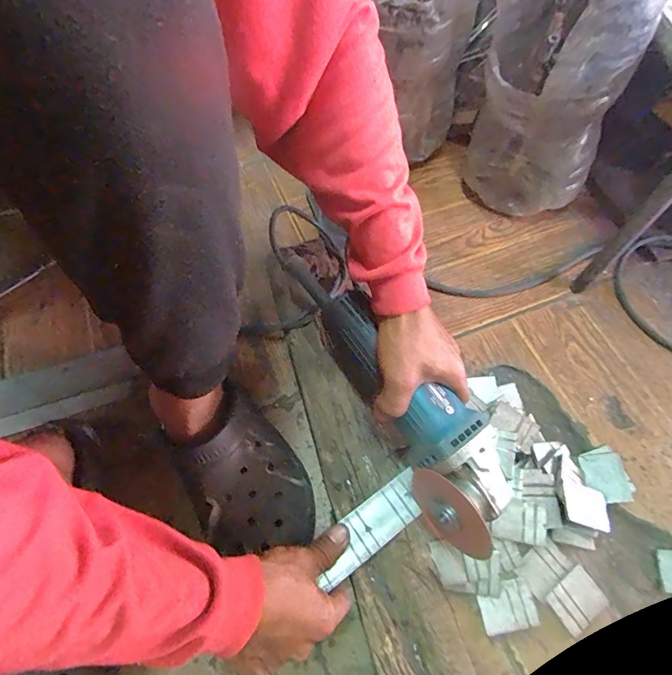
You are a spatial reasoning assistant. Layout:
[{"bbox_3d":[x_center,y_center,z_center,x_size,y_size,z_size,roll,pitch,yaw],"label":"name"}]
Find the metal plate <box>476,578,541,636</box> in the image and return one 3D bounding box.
[{"bbox_3d":[0.162,0.253,0.394,0.051,0.004,0.039,-8,61,-4],"label":"metal plate"}]

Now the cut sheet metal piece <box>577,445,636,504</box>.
[{"bbox_3d":[0.293,0.150,0.454,0.040,0.005,0.056,-21,58,15],"label":"cut sheet metal piece"}]

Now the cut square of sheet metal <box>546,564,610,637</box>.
[{"bbox_3d":[0.232,0.253,0.402,0.052,0.004,0.038,-32,64,-17],"label":"cut square of sheet metal"}]

